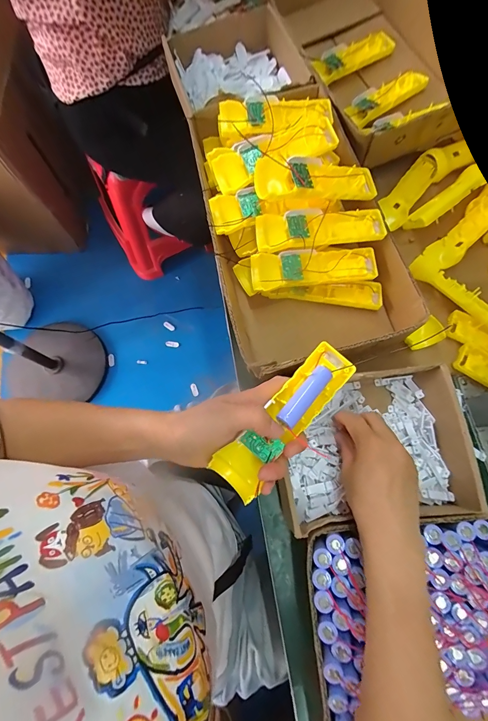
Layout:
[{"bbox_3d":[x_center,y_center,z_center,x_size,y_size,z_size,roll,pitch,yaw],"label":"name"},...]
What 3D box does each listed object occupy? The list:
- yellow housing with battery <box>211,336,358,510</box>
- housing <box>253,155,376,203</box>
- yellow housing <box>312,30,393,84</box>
[{"bbox_3d":[0.040,0.054,0.281,0.044,0.037,0.163,41,87,11],"label":"yellow housing with battery"},{"bbox_3d":[0.094,-0.230,0.384,0.162,0.043,0.051,-14,74,-5],"label":"housing"},{"bbox_3d":[0.186,-0.523,0.522,0.135,0.033,0.048,-28,76,-9],"label":"yellow housing"}]

